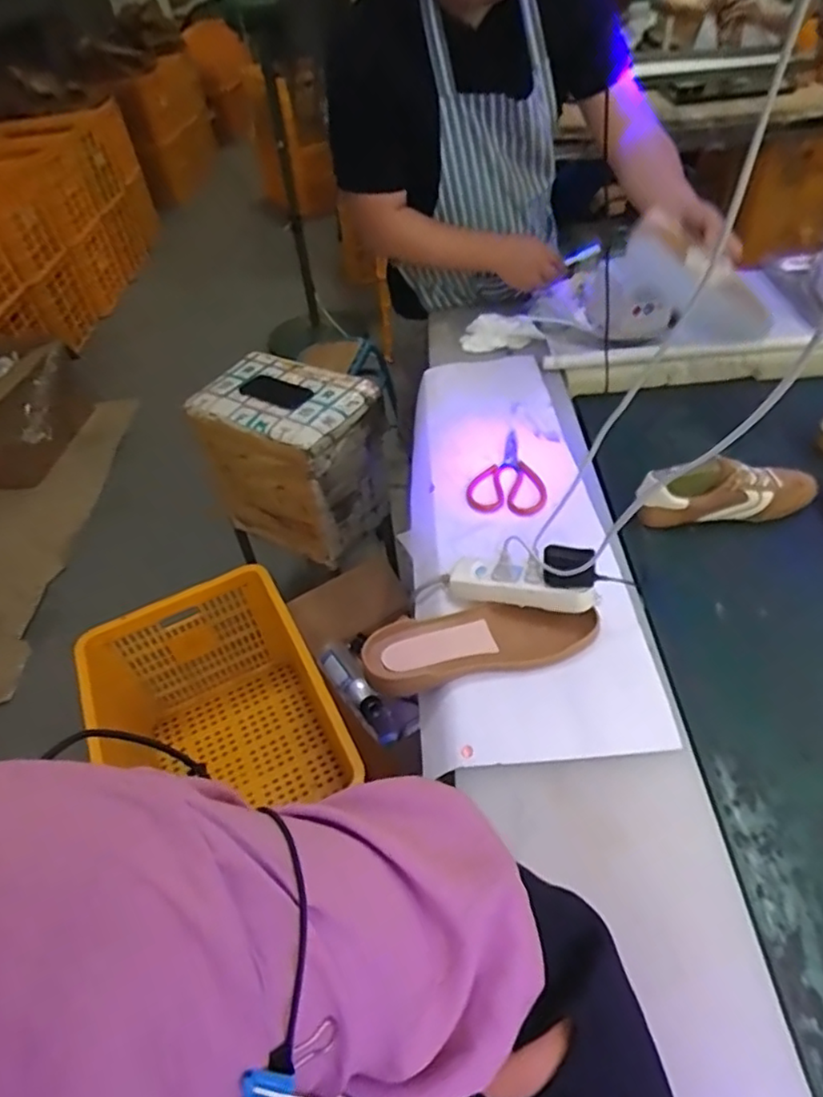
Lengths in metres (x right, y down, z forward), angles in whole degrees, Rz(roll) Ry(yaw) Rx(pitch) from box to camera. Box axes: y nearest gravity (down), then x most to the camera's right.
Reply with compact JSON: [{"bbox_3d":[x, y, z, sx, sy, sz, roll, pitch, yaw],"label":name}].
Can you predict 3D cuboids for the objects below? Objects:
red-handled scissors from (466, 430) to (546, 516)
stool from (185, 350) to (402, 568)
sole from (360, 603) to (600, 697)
[{"bbox_3d":[0.146,-0.117,0.935,0.108,0.006,0.171,7,48,10],"label":"red-handled scissors"},{"bbox_3d":[-0.261,-0.199,1.451,0.355,0.368,0.268,20,51,24],"label":"stool"},{"bbox_3d":[0.077,0.100,0.724,0.264,0.024,0.092,-11,48,-6],"label":"sole"}]

